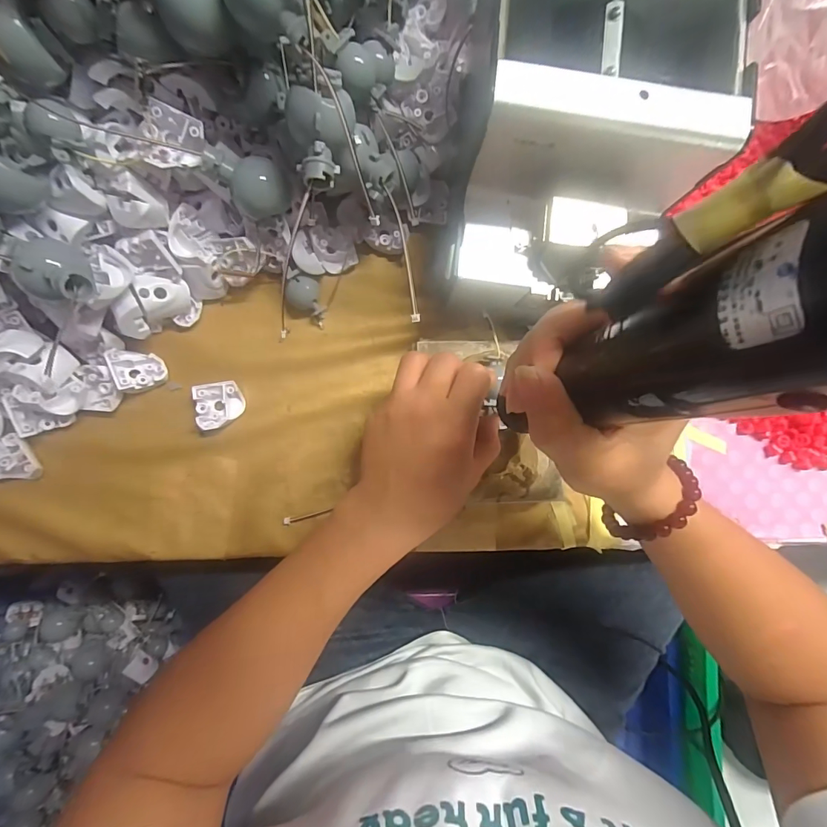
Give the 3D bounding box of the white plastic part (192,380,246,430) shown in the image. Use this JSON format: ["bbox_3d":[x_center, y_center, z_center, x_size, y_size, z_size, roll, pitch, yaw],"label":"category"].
[{"bbox_3d":[-0.138,-0.006,0.305,0.029,0.015,0.032,-12,87,-4],"label":"white plastic part"}]

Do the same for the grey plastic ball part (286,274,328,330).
[{"bbox_3d":[-0.078,-0.080,0.312,0.023,0.022,0.032,-18,88,-4],"label":"grey plastic ball part"}]

